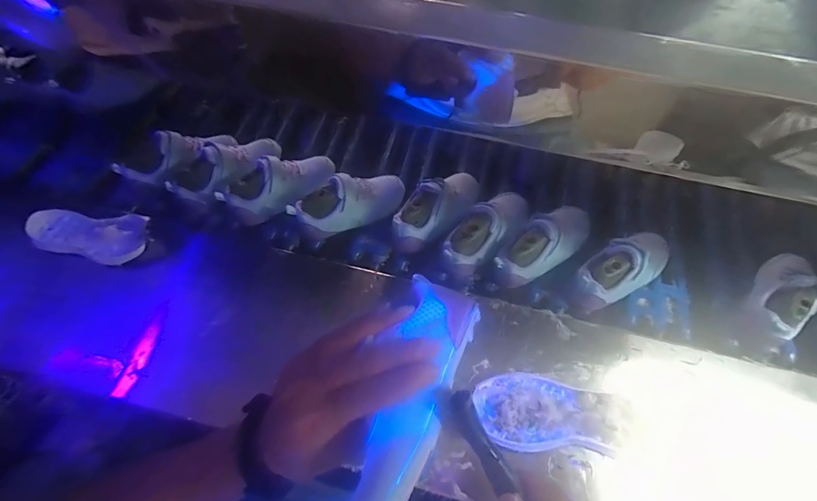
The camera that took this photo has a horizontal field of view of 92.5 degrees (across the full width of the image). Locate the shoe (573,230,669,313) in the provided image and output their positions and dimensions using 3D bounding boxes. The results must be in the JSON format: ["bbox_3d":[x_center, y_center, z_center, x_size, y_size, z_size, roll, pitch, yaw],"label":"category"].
[{"bbox_3d":[0.307,0.024,0.557,0.161,0.084,0.065,-25,64,-13],"label":"shoe"}]

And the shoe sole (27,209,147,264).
[{"bbox_3d":[-0.461,-0.026,0.562,0.186,0.044,0.066,8,62,4],"label":"shoe sole"}]

